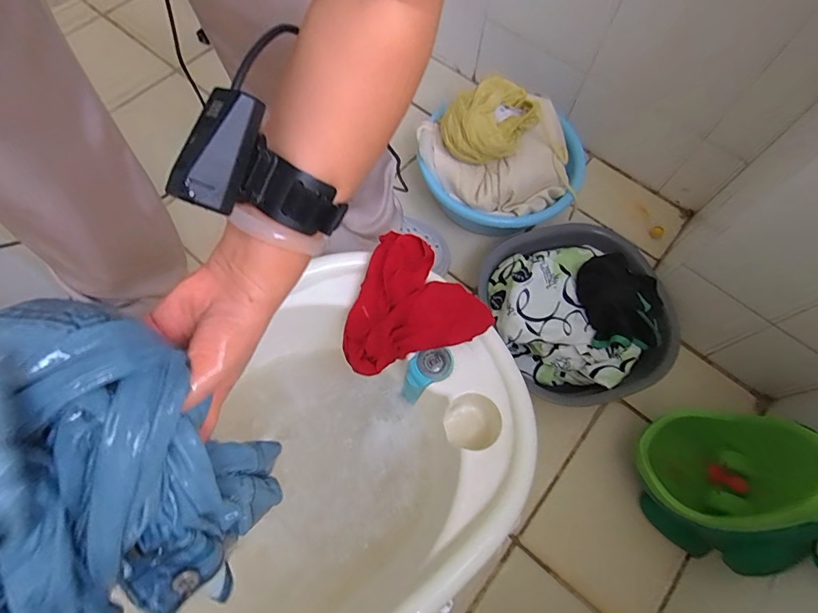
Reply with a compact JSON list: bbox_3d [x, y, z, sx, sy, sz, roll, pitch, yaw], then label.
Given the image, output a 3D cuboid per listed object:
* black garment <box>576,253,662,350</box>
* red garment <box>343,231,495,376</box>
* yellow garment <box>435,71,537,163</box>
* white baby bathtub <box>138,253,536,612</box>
[{"bbox_3d":[0.330,-0.009,0.668,0.137,0.060,0.146,-9,67,-6],"label":"black garment"},{"bbox_3d":[-0.006,-0.009,0.584,0.183,0.091,0.156,-12,67,-7],"label":"red garment"},{"bbox_3d":[0.132,-0.314,0.754,0.147,0.109,0.123,34,70,12],"label":"yellow garment"},{"bbox_3d":[-0.235,0.283,0.501,0.848,0.238,0.434,-30,71,-14],"label":"white baby bathtub"}]

